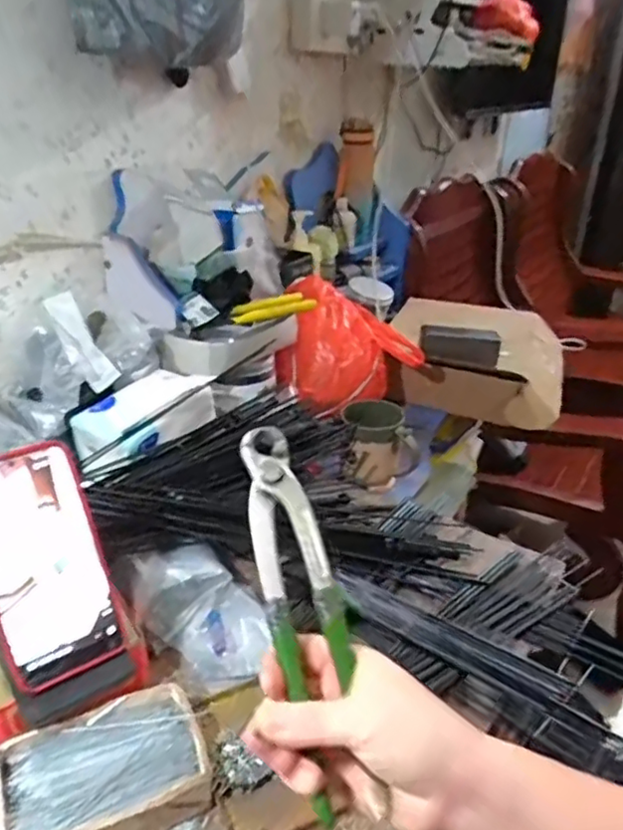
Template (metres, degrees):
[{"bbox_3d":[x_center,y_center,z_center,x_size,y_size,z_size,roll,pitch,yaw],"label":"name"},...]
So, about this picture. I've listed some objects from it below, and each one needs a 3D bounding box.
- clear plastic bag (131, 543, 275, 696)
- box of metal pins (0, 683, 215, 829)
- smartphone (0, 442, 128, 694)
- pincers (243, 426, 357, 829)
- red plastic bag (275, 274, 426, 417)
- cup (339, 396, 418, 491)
[{"bbox_3d":[-0.099,0.167,0.557,0.137,0.049,0.087,21,34,33],"label":"clear plastic bag"},{"bbox_3d":[-0.140,0.243,0.431,0.128,0.031,0.092,-15,31,-24],"label":"box of metal pins"},{"bbox_3d":[-0.190,0.105,0.455,0.081,0.161,0.008,-18,3,-33],"label":"smartphone"},{"bbox_3d":[-0.003,0.098,0.334,0.037,0.012,0.195,-9,69,-21],"label":"pincers"},{"bbox_3d":[0.060,-0.105,0.975,0.208,0.146,0.165,2,28,7],"label":"red plastic bag"},{"bbox_3d":[0.088,0.041,0.859,0.089,0.092,0.094,-5,28,-6],"label":"cup"}]

